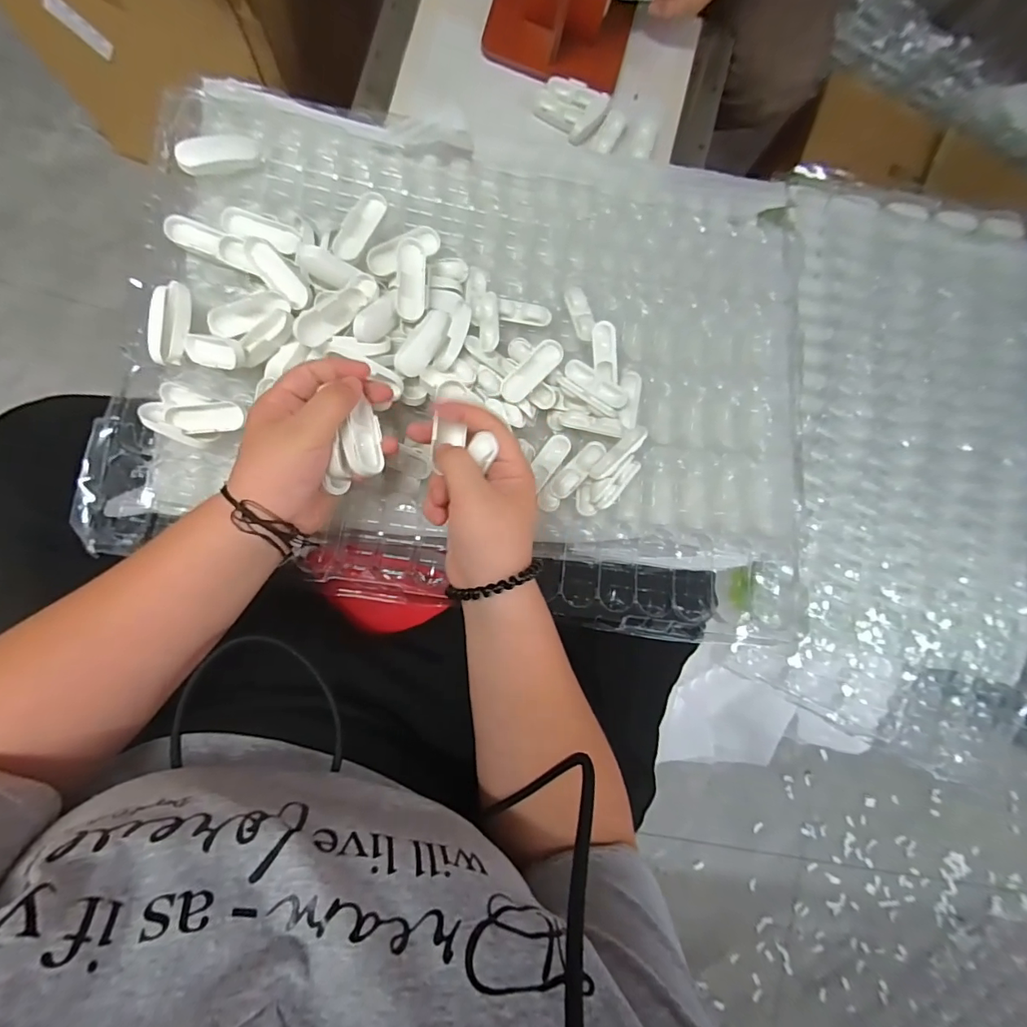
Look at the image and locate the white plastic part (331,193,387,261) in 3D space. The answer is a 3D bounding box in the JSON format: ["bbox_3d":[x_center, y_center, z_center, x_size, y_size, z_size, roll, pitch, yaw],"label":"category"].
[{"bbox_3d":[-0.133,-0.246,0.415,0.023,0.006,0.063,31,83,-5],"label":"white plastic part"}]

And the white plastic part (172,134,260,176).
[{"bbox_3d":[-0.253,-0.310,0.416,0.067,0.018,0.023,-30,91,-22],"label":"white plastic part"}]

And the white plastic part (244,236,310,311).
[{"bbox_3d":[-0.198,-0.201,0.406,0.023,0.012,0.066,-43,93,-8],"label":"white plastic part"}]

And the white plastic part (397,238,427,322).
[{"bbox_3d":[-0.086,-0.196,0.409,0.023,0.011,0.065,3,103,-7],"label":"white plastic part"}]

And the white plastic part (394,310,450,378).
[{"bbox_3d":[-0.076,-0.144,0.409,0.023,0.010,0.062,33,83,-4],"label":"white plastic part"}]

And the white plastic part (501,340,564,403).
[{"bbox_3d":[0.016,-0.124,0.425,0.065,0.005,0.023,-45,100,-1],"label":"white plastic part"}]

